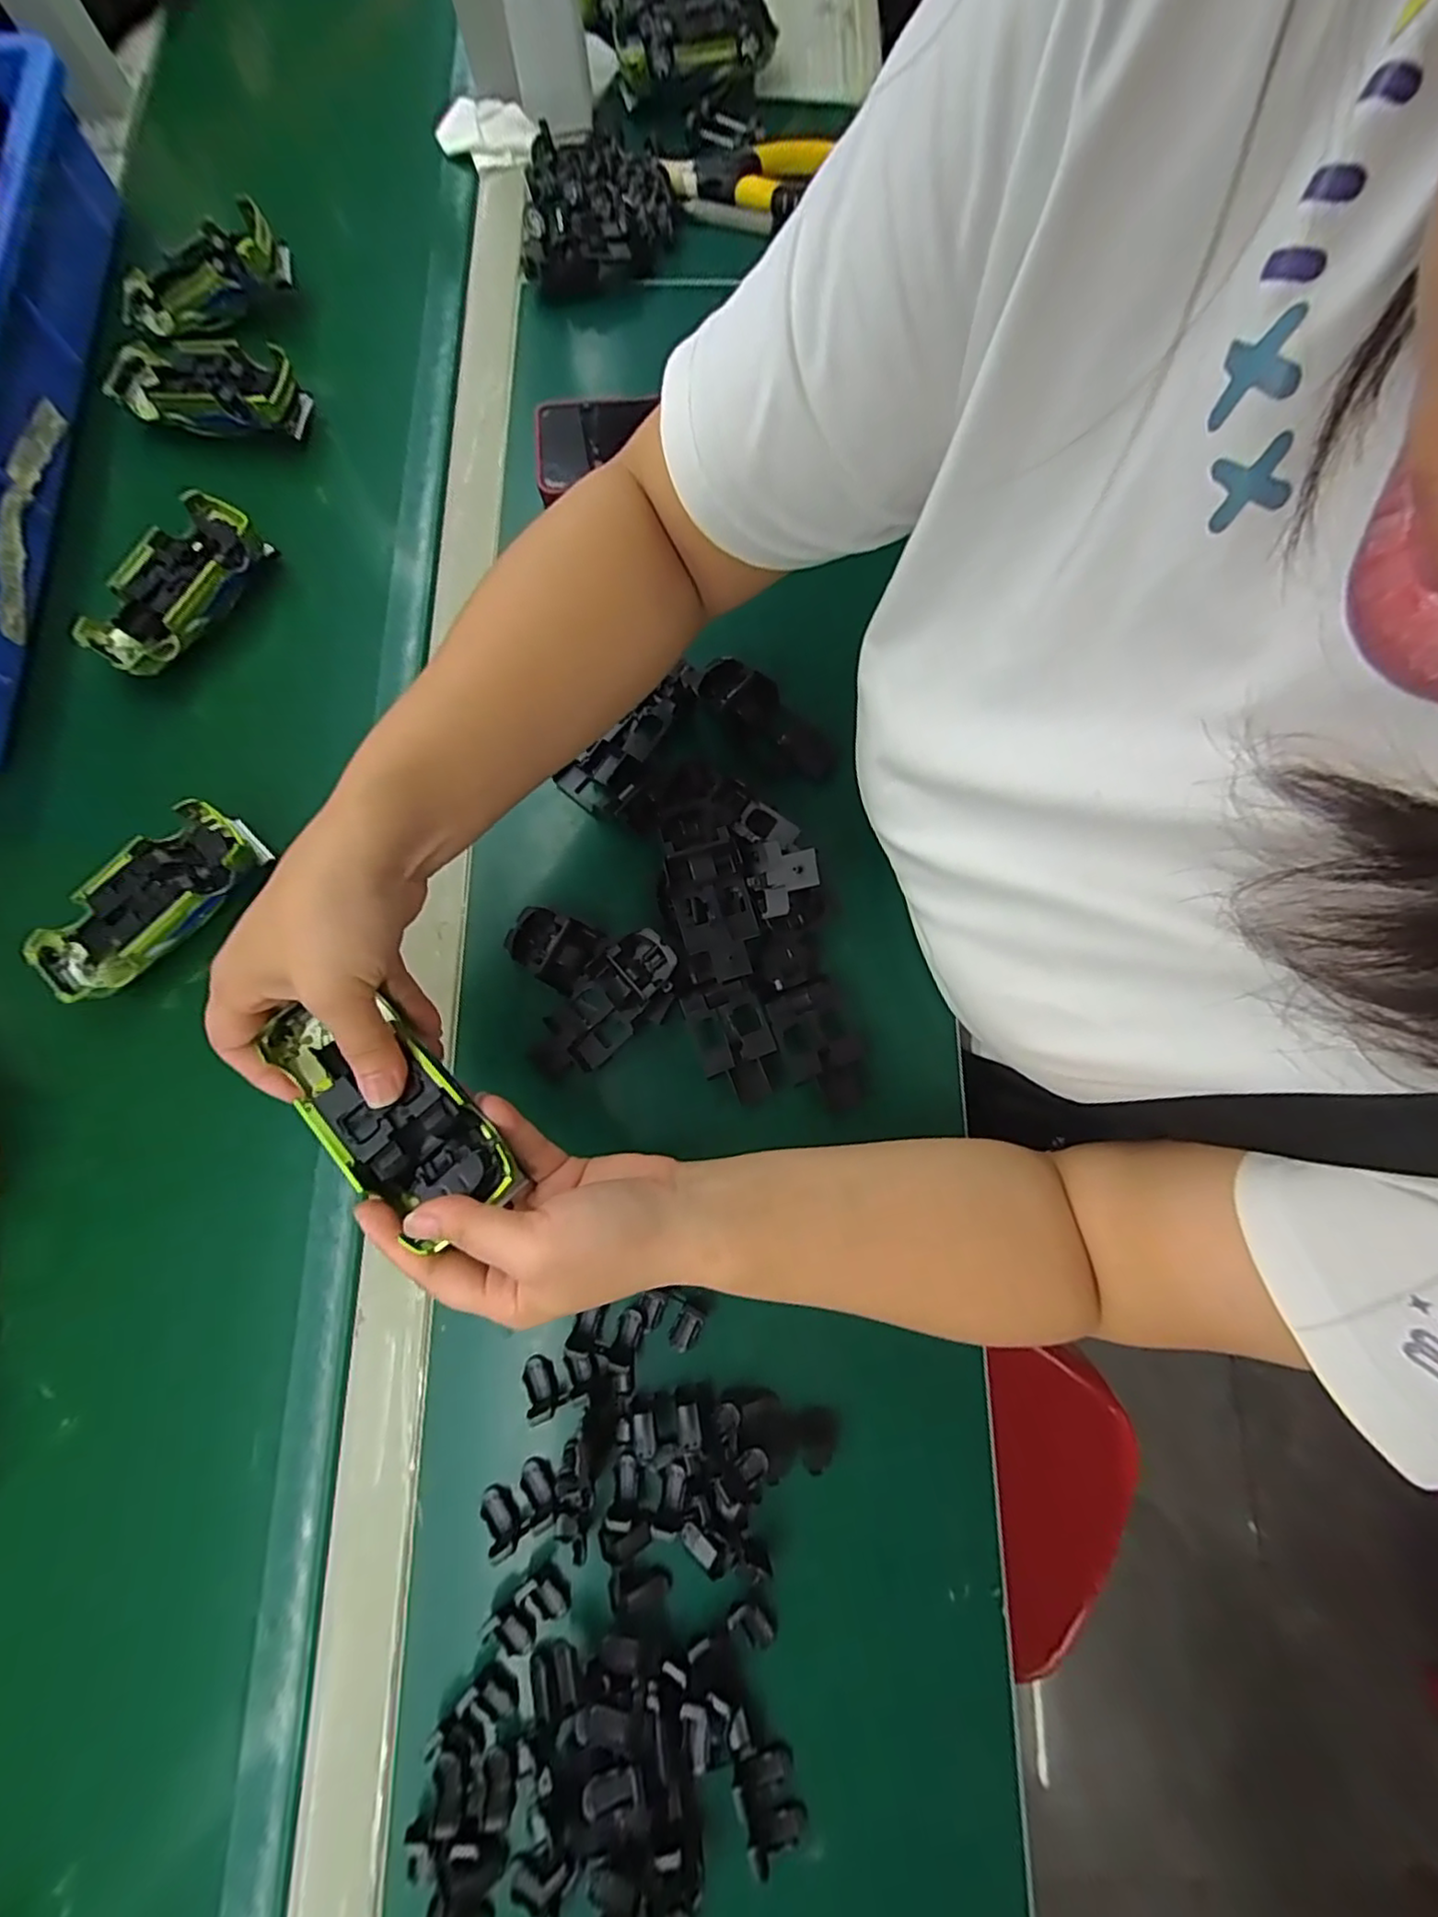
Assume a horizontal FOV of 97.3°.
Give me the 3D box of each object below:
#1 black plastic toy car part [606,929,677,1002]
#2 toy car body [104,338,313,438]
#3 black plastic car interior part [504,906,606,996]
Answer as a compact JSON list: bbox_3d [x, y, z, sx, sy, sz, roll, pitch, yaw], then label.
[{"bbox_3d":[-0.041,0.003,0.363,0.030,0.018,0.039,-40,80,-8],"label":"black plastic toy car part"},{"bbox_3d":[-0.371,-0.422,0.464,0.133,0.028,0.062,6,77,2],"label":"toy car body"},{"bbox_3d":[-0.099,-0.007,0.382,0.047,0.030,0.040,30,79,7],"label":"black plastic car interior part"}]

